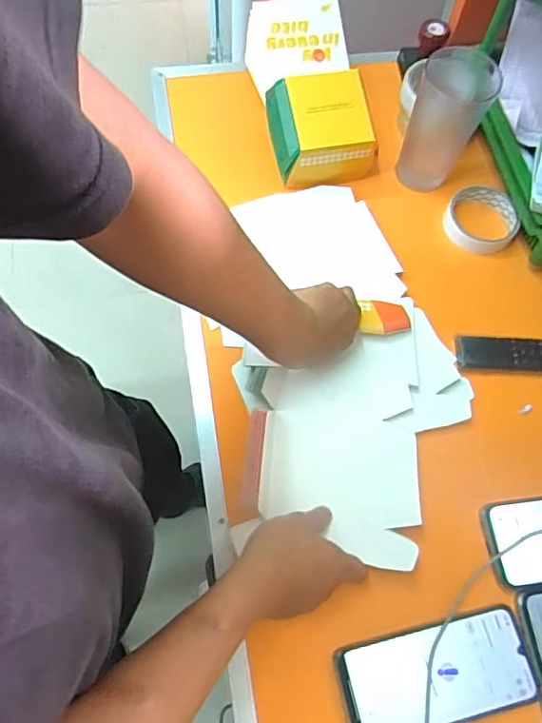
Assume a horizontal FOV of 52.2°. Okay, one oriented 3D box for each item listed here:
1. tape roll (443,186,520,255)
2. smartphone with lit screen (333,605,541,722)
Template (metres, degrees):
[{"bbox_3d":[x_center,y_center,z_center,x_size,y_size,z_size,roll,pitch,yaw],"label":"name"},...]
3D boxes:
[{"bbox_3d":[0.260,-0.176,0.682,0.085,0.031,0.081,1,68,-4],"label":"tape roll"},{"bbox_3d":[0.145,0.274,0.482,0.166,0.006,0.079,-11,70,-8],"label":"smartphone with lit screen"}]

